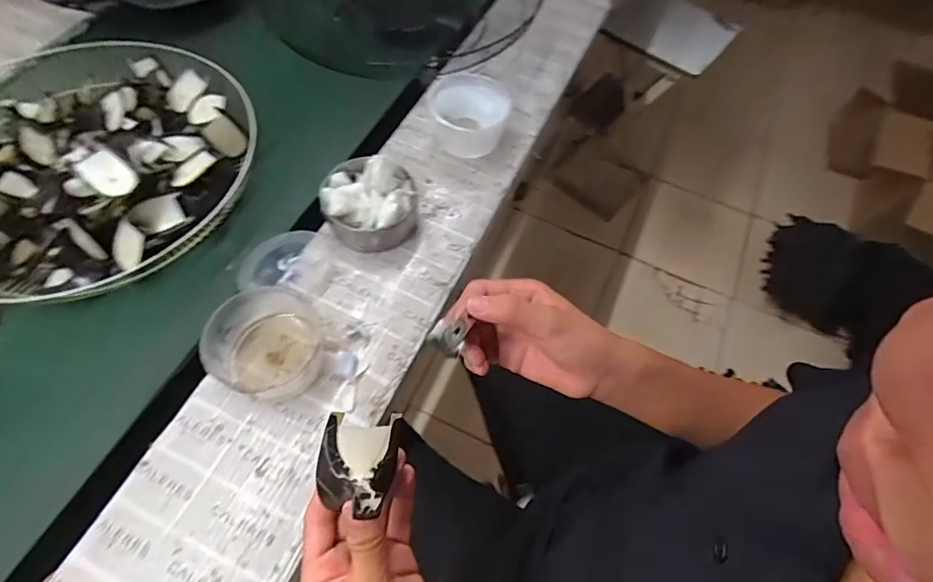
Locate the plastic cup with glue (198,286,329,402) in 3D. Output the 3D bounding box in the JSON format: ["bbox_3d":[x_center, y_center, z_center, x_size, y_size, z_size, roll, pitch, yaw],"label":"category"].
[{"bbox_3d":[-0.218,0.058,0.526,0.112,0.065,0.100,-7,61,-7],"label":"plastic cup with glue"}]

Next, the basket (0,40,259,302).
[{"bbox_3d":[-0.519,-0.198,0.638,0.453,0.089,0.426,-10,61,-9],"label":"basket"}]

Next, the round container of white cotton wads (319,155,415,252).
[{"bbox_3d":[-0.124,-0.116,0.619,0.115,0.084,0.109,2,60,-3],"label":"round container of white cotton wads"}]

